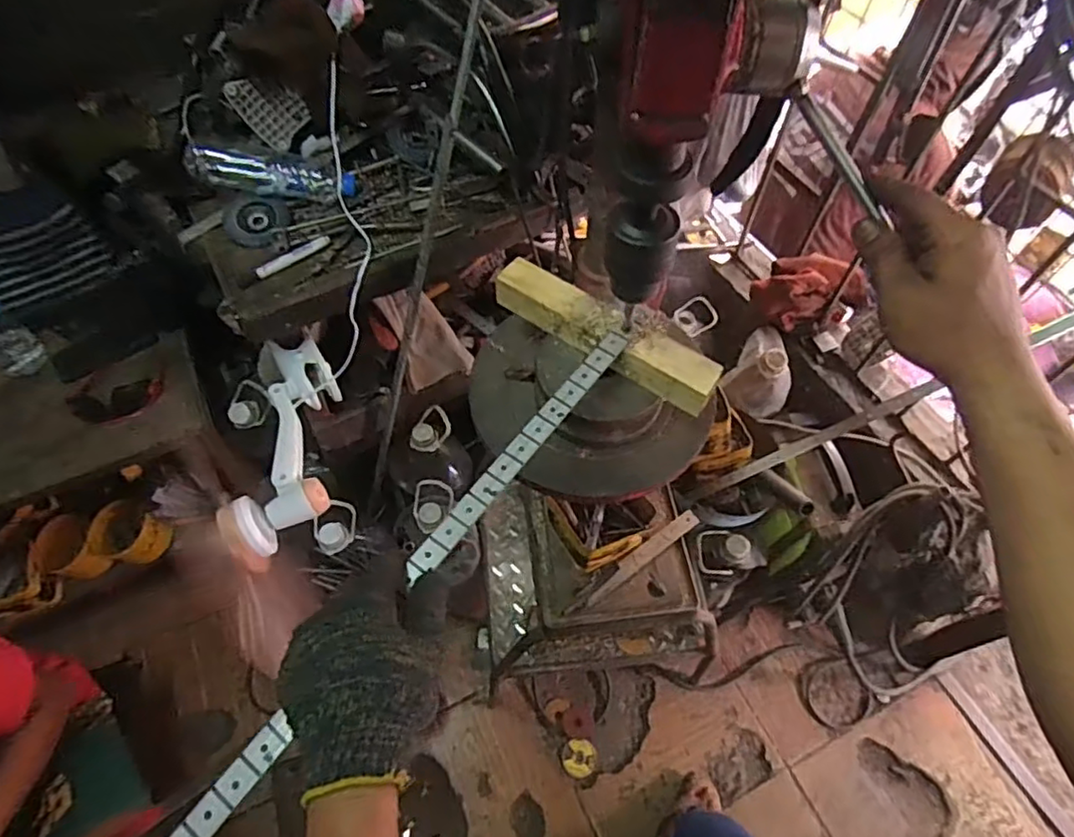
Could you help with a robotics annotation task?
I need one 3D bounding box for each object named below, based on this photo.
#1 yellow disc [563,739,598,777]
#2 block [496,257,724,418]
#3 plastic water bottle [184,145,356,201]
[{"bbox_3d":[0.090,0.686,1.263,0.062,0.004,0.069,18,59,10],"label":"yellow disc"},{"bbox_3d":[0.064,-0.083,0.597,0.232,0.038,0.047,31,62,17],"label":"block"},{"bbox_3d":[-0.392,-0.363,0.924,0.236,0.071,0.053,6,58,2],"label":"plastic water bottle"}]

